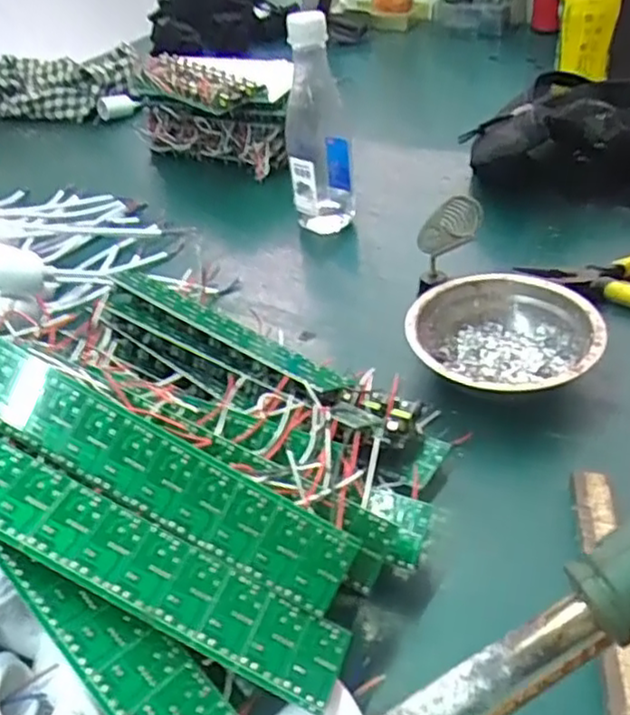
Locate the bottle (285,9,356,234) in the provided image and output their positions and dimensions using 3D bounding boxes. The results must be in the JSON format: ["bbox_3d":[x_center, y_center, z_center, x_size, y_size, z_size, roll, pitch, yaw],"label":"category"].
[{"bbox_3d":[0.003,-0.218,0.644,0.062,0.202,0.066,-6,39,0],"label":"bottle"}]

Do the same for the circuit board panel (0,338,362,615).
[{"bbox_3d":[-0.079,0.052,0.319,0.204,0.012,0.040,28,86,7],"label":"circuit board panel"}]

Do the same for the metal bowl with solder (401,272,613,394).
[{"bbox_3d":[0.131,-0.010,0.479,0.124,0.046,0.121,-3,39,4],"label":"metal bowl with solder"}]

